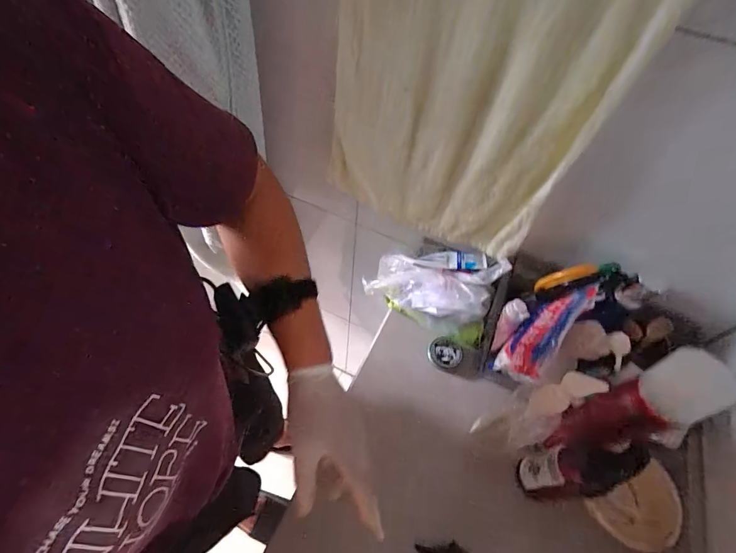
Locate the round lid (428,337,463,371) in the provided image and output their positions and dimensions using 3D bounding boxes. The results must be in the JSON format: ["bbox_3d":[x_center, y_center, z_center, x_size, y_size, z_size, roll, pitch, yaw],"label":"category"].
[{"bbox_3d":[0.118,0.118,0.573,0.049,0.008,0.049,-4,71,11],"label":"round lid"}]

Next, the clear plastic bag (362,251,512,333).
[{"bbox_3d":[0.103,0.014,0.590,0.181,0.103,0.132,31,59,15],"label":"clear plastic bag"}]

